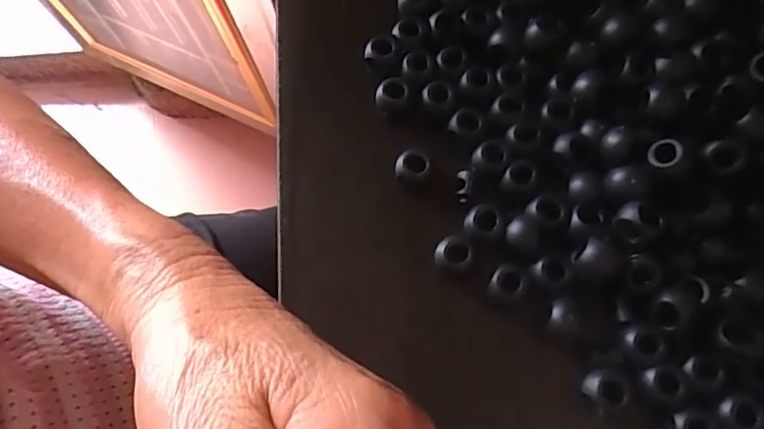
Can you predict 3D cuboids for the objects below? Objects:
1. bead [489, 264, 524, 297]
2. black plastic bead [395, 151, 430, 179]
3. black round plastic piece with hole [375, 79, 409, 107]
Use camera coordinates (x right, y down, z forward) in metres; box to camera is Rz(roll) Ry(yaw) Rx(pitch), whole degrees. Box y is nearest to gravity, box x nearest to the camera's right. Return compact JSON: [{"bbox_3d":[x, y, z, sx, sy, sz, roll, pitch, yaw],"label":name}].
[{"bbox_3d":[0.044,0.024,0.195,0.011,0.007,0.010,0,71,1],"label":"bead"},{"bbox_3d":[0.011,-0.020,0.211,0.013,0.009,0.008,3,72,4],"label":"black plastic bead"},{"bbox_3d":[0.004,-0.049,0.221,0.012,0.007,0.011,-1,72,3],"label":"black round plastic piece with hole"}]

